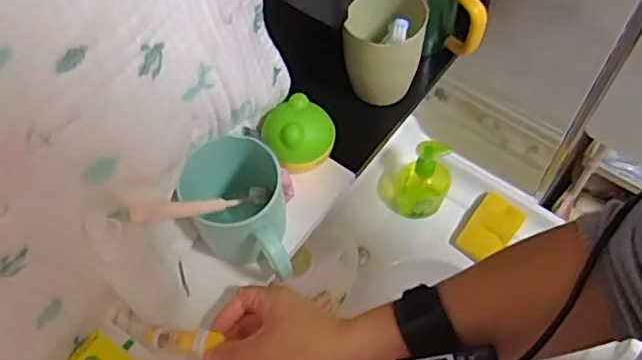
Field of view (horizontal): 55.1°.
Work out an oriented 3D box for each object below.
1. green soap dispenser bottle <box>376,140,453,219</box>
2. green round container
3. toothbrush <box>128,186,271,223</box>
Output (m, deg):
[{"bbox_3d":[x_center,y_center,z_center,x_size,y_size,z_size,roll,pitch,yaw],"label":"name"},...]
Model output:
[{"bbox_3d":[0.141,-0.007,0.925,0.108,0.170,0.066,15,63,10],"label":"green soap dispenser bottle"},{"bbox_3d":[-0.019,-0.042,0.582,0.067,0.056,0.056,-26,63,-12],"label":"green round container"},{"bbox_3d":[-0.091,0.021,0.504,0.023,0.169,0.015,35,107,19],"label":"toothbrush"}]

